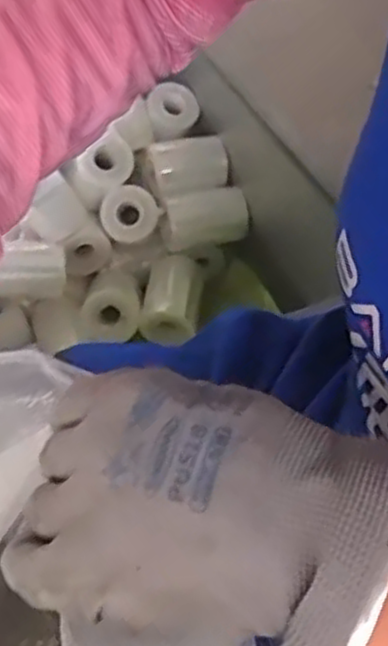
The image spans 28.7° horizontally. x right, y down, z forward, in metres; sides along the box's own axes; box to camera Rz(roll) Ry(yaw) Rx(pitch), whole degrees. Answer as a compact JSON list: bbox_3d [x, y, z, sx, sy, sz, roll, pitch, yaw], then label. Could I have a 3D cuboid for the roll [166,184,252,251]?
[{"bbox_3d":[0.011,-0.133,0.972,0.118,0.057,0.059,-13,44,-8],"label":"roll"}]

